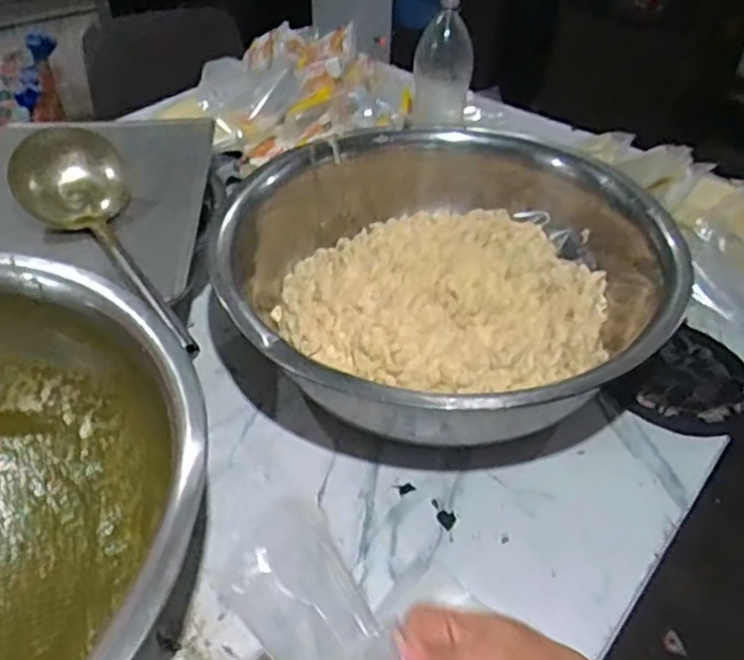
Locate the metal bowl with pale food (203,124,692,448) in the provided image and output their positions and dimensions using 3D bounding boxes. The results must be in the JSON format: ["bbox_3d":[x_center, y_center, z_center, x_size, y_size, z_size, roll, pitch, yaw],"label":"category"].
[{"bbox_3d":[0.079,-0.063,0.890,0.492,0.182,0.490,1,42,-1],"label":"metal bowl with pale food"}]

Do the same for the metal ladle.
[{"bbox_3d":[-0.312,-0.096,0.824,0.135,0.094,0.384,-18,46,-22],"label":"metal ladle"}]

